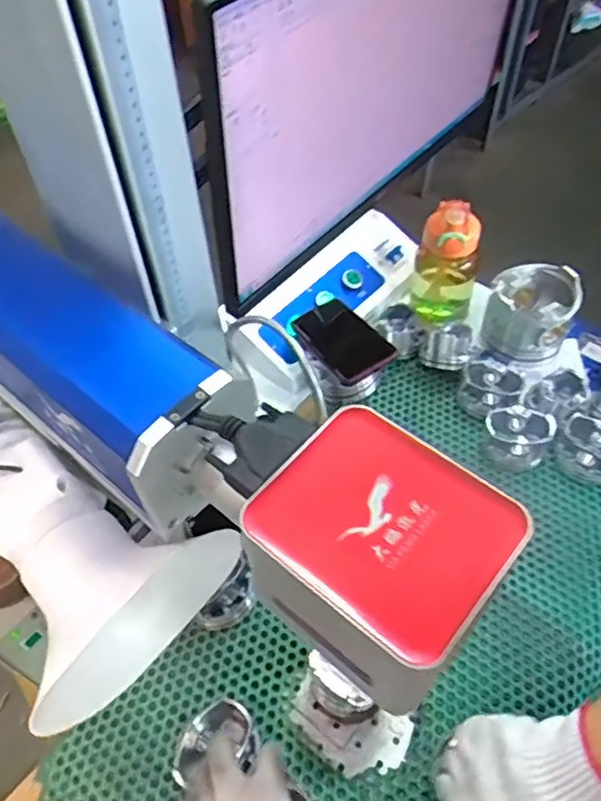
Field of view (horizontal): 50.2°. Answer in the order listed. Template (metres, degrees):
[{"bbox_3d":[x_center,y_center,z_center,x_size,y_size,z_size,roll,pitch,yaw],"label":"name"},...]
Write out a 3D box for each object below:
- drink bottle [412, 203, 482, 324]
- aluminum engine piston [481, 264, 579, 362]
[{"bbox_3d":[0.205,-0.189,0.904,0.087,0.178,0.076,11,53,11],"label":"drink bottle"},{"bbox_3d":[0.313,-0.122,0.877,0.109,0.091,0.095,15,54,13],"label":"aluminum engine piston"}]

